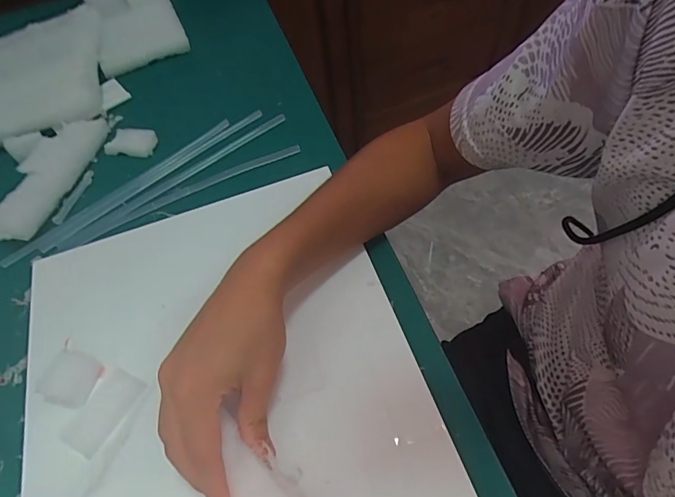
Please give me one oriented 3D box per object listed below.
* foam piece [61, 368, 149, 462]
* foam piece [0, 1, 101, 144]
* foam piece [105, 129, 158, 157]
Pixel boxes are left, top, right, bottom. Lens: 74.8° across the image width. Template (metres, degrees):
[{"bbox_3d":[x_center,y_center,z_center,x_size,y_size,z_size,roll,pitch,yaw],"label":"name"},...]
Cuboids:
[{"bbox_3d":[-0.180,0.124,0.338,0.035,0.005,0.060,22,61,18],"label":"foam piece"},{"bbox_3d":[-0.392,-0.218,0.555,0.180,0.030,0.215,-22,59,-1],"label":"foam piece"},{"bbox_3d":[-0.233,-0.120,0.495,0.057,0.015,0.029,11,58,12],"label":"foam piece"}]

